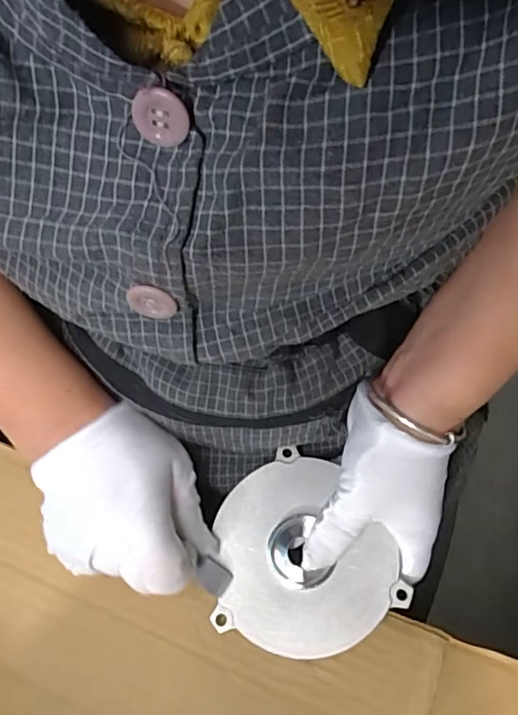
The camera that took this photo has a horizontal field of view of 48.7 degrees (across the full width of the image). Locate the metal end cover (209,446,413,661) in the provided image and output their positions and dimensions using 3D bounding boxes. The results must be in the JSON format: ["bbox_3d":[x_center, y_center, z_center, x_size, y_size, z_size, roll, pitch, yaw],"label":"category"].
[{"bbox_3d":[0.019,0.121,0.342,0.101,0.019,0.111,-31,71,-16],"label":"metal end cover"}]

